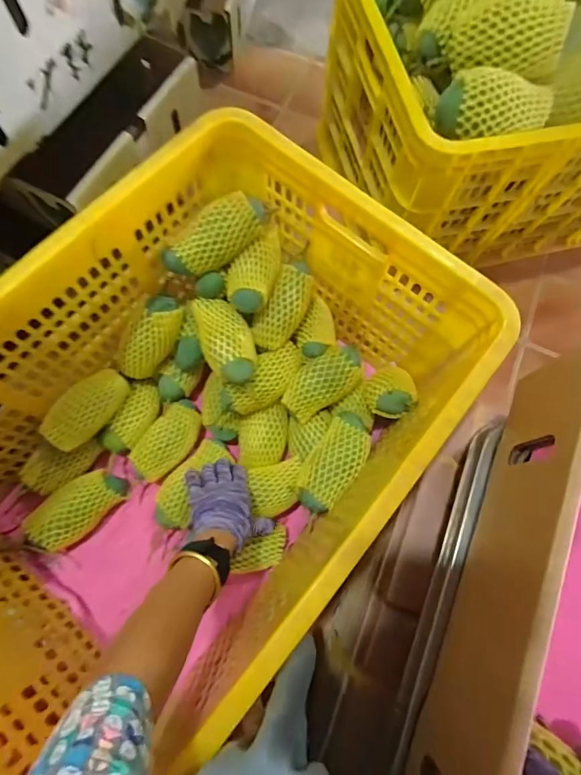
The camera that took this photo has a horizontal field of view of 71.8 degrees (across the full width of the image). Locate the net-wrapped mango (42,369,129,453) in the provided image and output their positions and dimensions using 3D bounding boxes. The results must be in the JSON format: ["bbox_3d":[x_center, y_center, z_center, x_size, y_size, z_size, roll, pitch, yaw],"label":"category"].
[{"bbox_3d":[-0.281,0.028,0.560,0.055,0.070,0.119,29,75,6],"label":"net-wrapped mango"}]

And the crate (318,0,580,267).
[{"bbox_3d":[0.389,-0.461,0.629,0.586,0.364,0.374,-12,75,-5],"label":"crate"}]

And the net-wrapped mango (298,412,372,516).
[{"bbox_3d":[0.059,0.101,0.549,0.061,0.061,0.137,33,75,7],"label":"net-wrapped mango"}]

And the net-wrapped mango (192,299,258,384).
[{"bbox_3d":[-0.087,-0.064,0.549,0.065,0.059,0.127,-16,75,-7],"label":"net-wrapped mango"}]

